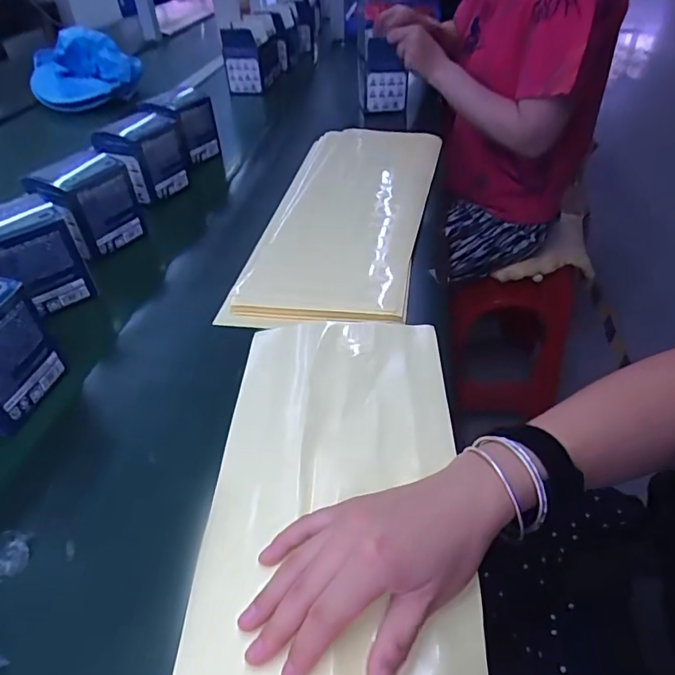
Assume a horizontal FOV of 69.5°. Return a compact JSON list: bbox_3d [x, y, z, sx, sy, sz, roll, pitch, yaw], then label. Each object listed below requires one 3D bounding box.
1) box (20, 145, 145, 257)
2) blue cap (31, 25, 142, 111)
[{"bbox_3d":[-0.291,-0.157,0.564,0.071,0.095,0.088,25,49,26],"label":"box"},{"bbox_3d":[-0.537,-0.560,1.008,0.231,0.111,0.157,26,49,27],"label":"blue cap"}]

